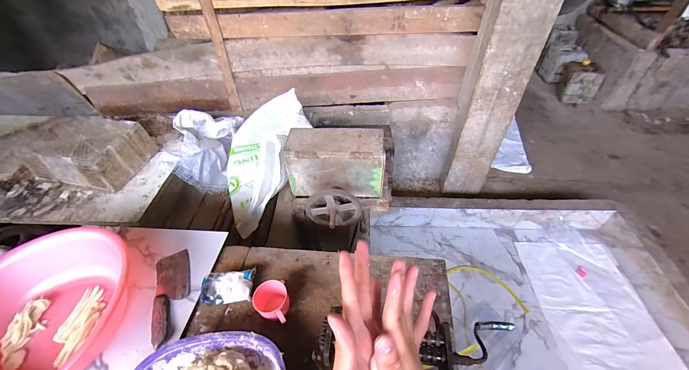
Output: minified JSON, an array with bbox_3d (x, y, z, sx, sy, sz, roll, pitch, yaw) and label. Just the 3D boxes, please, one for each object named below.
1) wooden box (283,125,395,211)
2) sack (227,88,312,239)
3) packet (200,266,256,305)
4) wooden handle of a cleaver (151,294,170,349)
[{"bbox_3d":[-0.008,-0.068,1.108,0.374,0.261,0.157,9,46,10],"label":"wooden box"},{"bbox_3d":[-0.391,-0.167,1.363,0.361,0.258,0.766,1,45,2],"label":"sack"},{"bbox_3d":[-0.289,0.247,0.718,0.125,0.031,0.079,-3,45,-1],"label":"packet"},{"bbox_3d":[-0.423,0.309,0.672,0.036,0.015,0.122,-20,48,-18],"label":"wooden handle of a cleaver"}]

